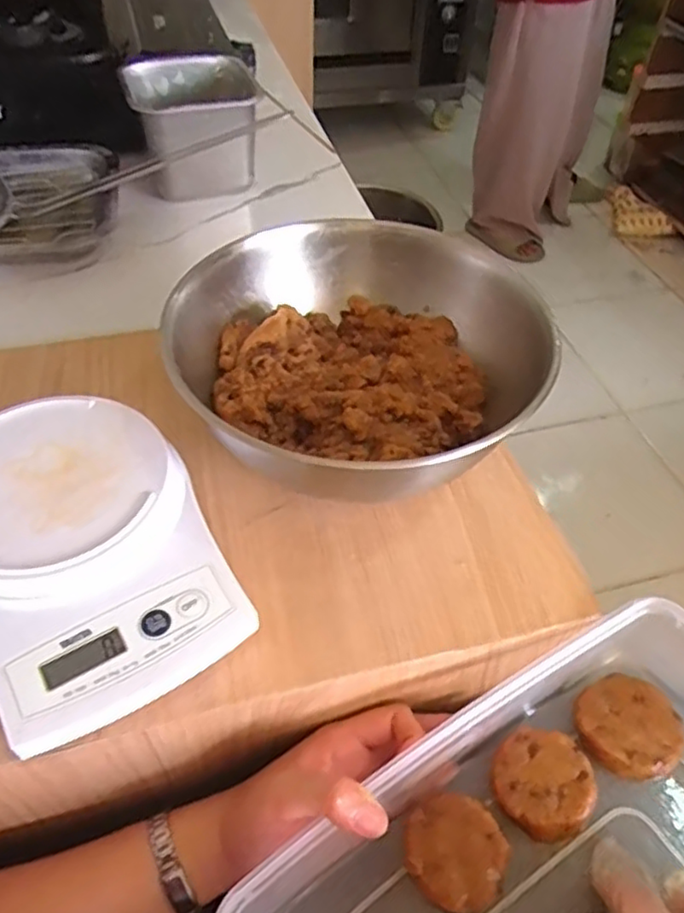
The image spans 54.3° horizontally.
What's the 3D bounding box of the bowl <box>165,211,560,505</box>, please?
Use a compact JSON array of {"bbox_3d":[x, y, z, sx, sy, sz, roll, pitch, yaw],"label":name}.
[{"bbox_3d":[0.006,-0.067,0.430,0.200,0.105,0.200,1,48,-2],"label":"bowl"}]

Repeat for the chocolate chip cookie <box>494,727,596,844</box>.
[{"bbox_3d":[0.110,0.176,0.363,0.049,0.015,0.053,-22,53,-21],"label":"chocolate chip cookie"}]

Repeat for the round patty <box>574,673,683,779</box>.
[{"bbox_3d":[0.164,0.152,0.380,0.054,0.014,0.054,1,48,-2],"label":"round patty"}]

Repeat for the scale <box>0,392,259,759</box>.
[{"bbox_3d":[-0.138,0.044,0.348,0.123,0.036,0.180,-26,54,-23],"label":"scale"}]

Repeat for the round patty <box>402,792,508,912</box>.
[{"bbox_3d":[0.059,0.206,0.349,0.050,0.009,0.053,-5,57,8],"label":"round patty"}]

